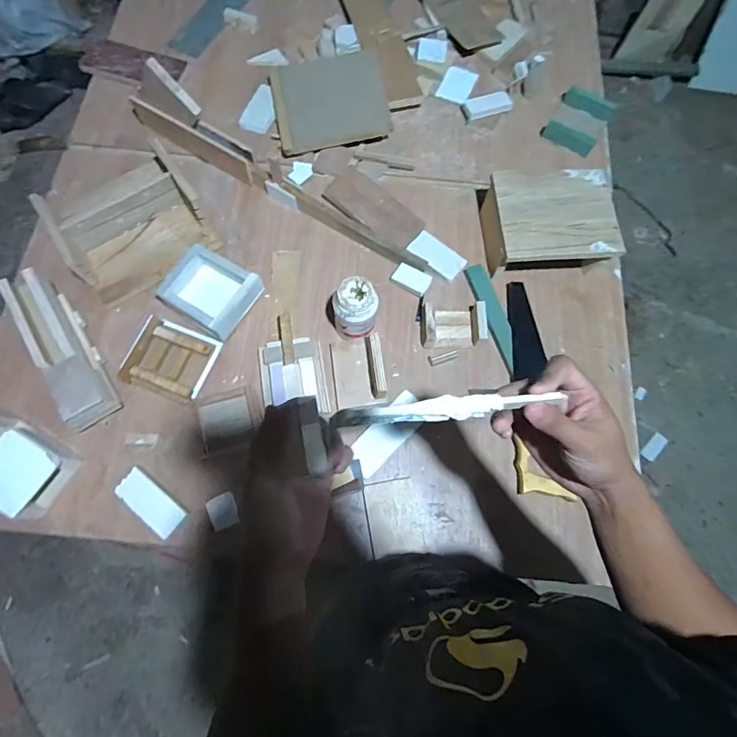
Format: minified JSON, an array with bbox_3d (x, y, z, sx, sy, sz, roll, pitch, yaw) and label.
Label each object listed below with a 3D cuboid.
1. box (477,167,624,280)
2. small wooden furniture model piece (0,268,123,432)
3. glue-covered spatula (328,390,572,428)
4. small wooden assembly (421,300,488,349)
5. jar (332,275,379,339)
[{"bbox_3d":[0.353,-0.284,0.862,0.224,0.095,0.197,-1,73,-4],"label":"box"},{"bbox_3d":[-0.533,-0.036,0.758,0.077,0.075,0.294,-30,77,-12],"label":"small wooden furniture model piece"},{"bbox_3d":[0.065,0.028,0.310,0.190,0.012,0.016,-2,73,-25],"label":"glue-covered spatula"},{"bbox_3d":[0.164,-0.084,0.835,0.121,0.036,0.078,-2,73,-4],"label":"small wooden assembly"},{"bbox_3d":[-0.022,-0.104,0.782,0.075,0.119,0.070,1,73,-3],"label":"jar"}]

